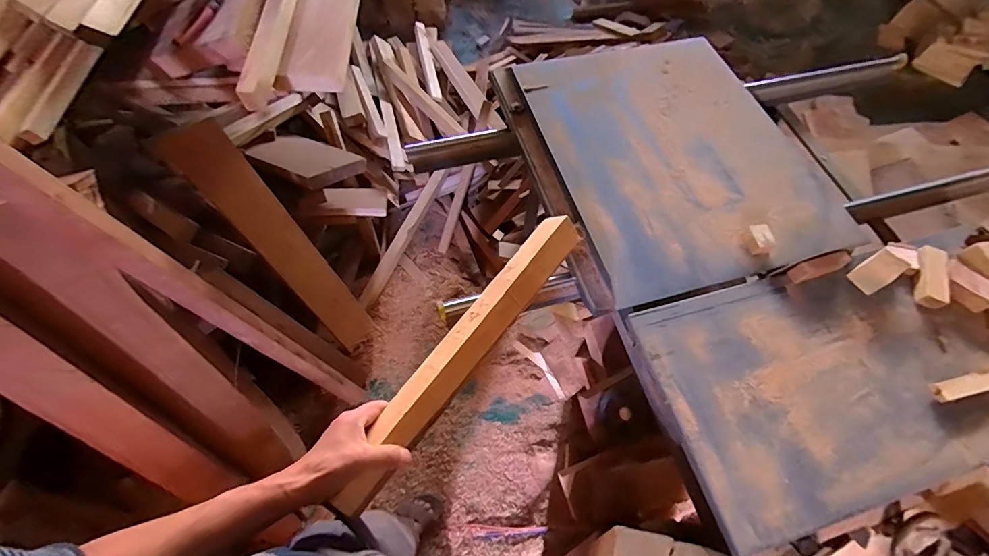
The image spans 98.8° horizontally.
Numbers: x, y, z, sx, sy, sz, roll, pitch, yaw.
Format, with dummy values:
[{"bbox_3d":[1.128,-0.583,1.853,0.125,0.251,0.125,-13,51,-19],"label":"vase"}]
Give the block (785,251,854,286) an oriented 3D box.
[{"bbox_3d":[0.623,-0.022,0.812,0.119,0.030,0.030,-15,65,-10],"label":"block"}]

